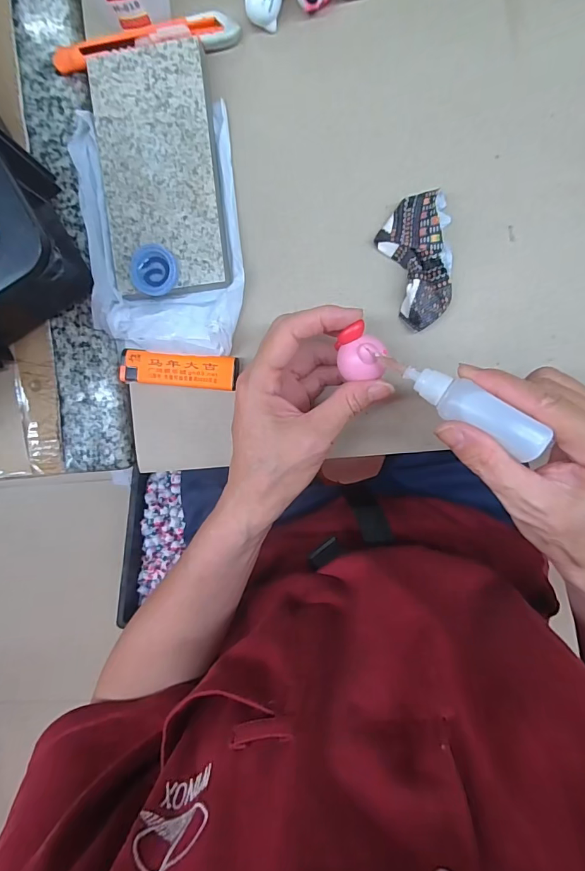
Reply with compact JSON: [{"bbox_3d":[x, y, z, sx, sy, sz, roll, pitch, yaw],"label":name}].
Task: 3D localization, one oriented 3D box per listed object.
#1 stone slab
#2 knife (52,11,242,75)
[{"bbox_3d":[-0.085,-0.169,0.283,0.075,0.017,0.149,-5,95,6],"label":"stone slab"},{"bbox_3d":[-0.095,-0.252,0.275,0.122,0.014,0.021,-5,96,7],"label":"knife"}]

